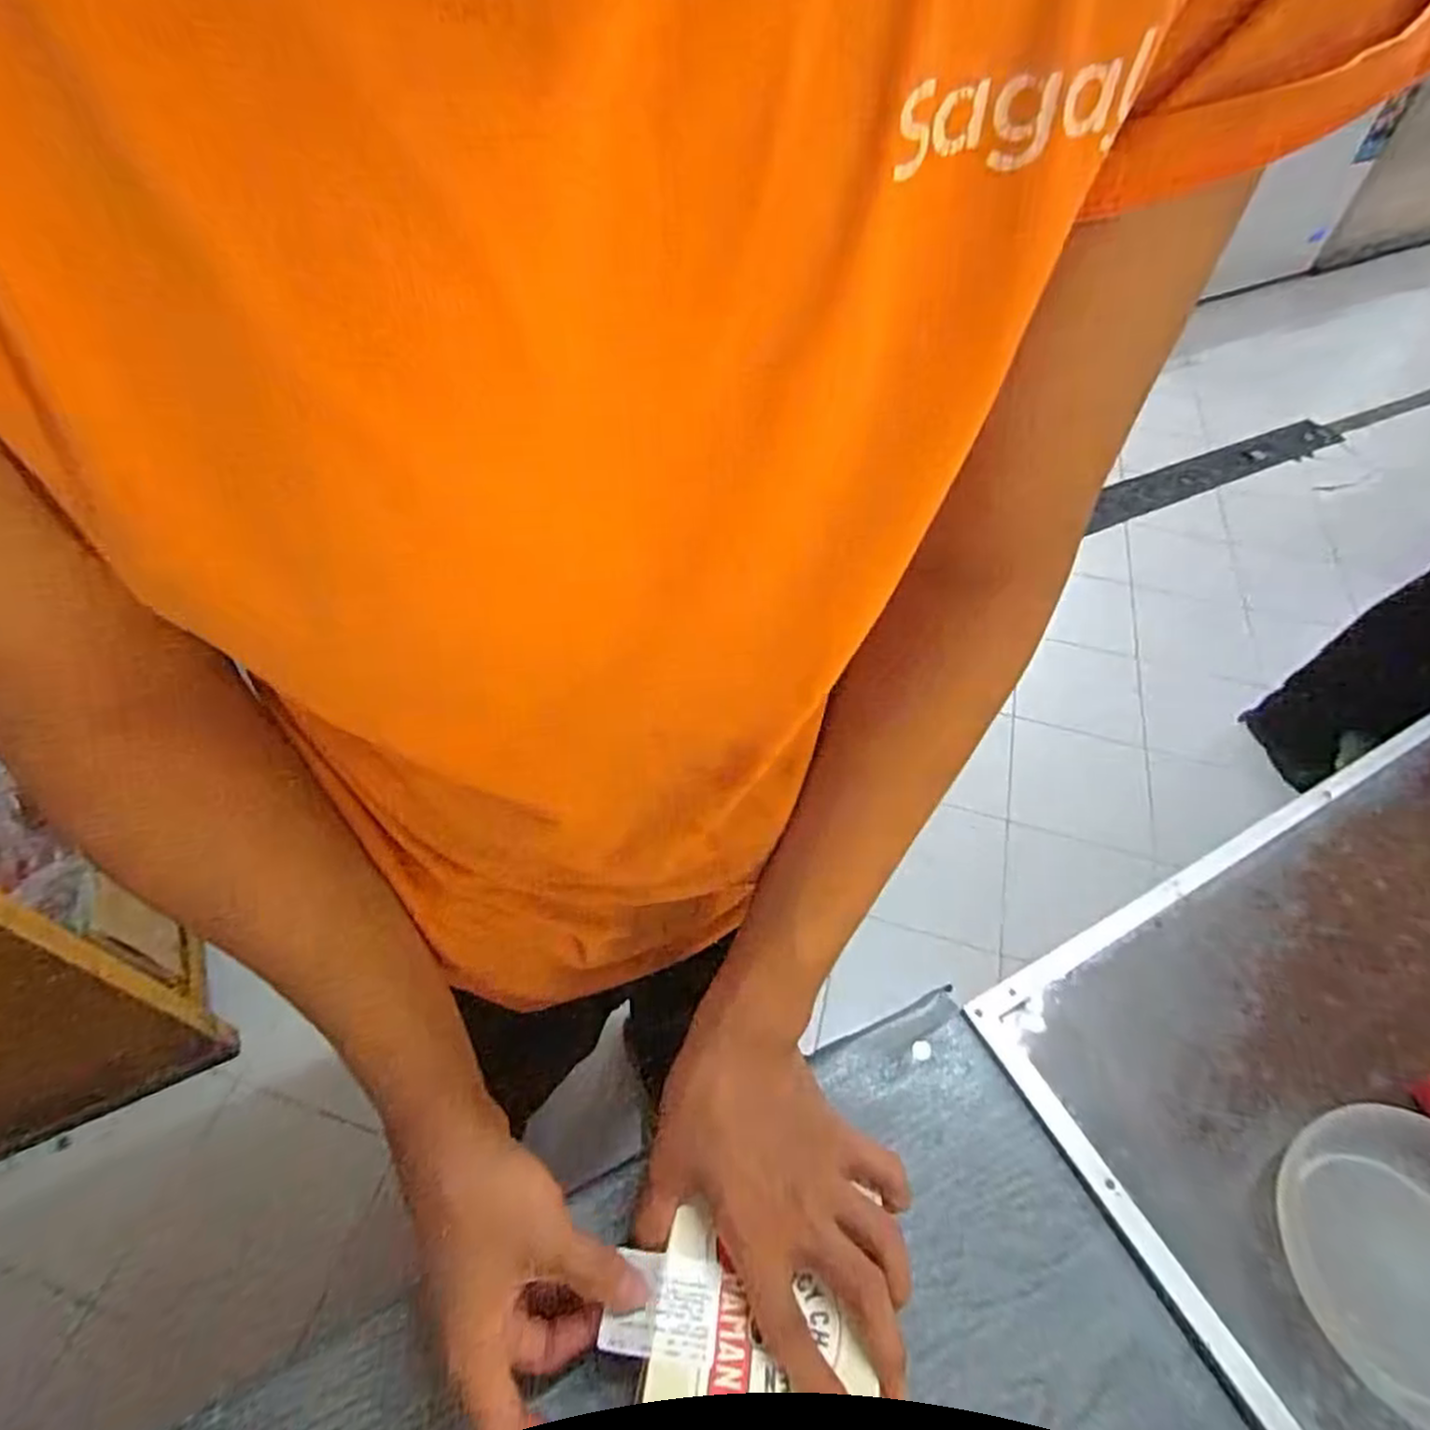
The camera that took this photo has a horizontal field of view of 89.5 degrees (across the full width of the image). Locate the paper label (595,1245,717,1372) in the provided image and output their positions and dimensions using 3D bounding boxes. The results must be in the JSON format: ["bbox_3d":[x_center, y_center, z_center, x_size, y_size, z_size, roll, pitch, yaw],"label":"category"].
[{"bbox_3d":[-0.028,0.293,0.358,0.053,0.012,0.041,6,52,3],"label":"paper label"}]

